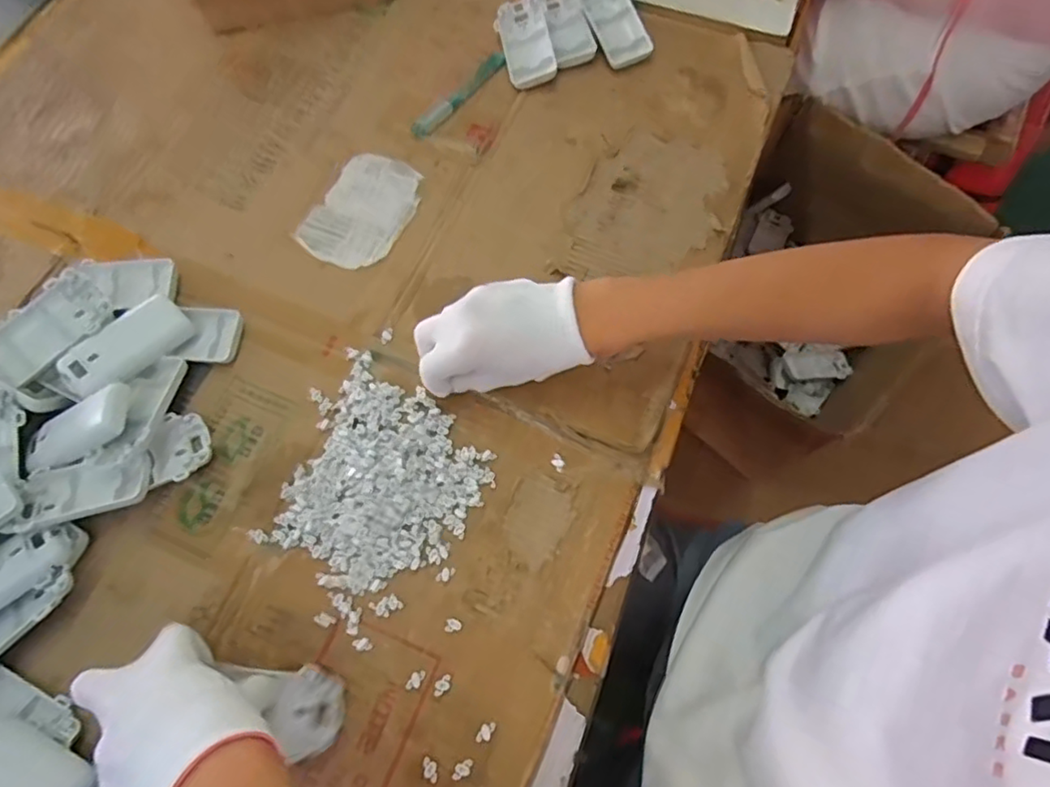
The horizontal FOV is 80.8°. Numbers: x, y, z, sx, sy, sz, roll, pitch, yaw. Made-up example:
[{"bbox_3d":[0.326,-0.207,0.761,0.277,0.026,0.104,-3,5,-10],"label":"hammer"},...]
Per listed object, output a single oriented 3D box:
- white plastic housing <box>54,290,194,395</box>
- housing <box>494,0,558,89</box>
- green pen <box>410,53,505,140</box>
[{"bbox_3d":[-0.309,-0.037,0.479,0.045,0.013,0.093,39,64,14],"label":"white plastic housing"},{"bbox_3d":[0.001,-0.345,0.597,0.048,0.023,0.090,-10,70,-2],"label":"housing"},{"bbox_3d":[-0.062,-0.282,0.583,0.018,0.009,0.119,41,77,15],"label":"green pen"}]

